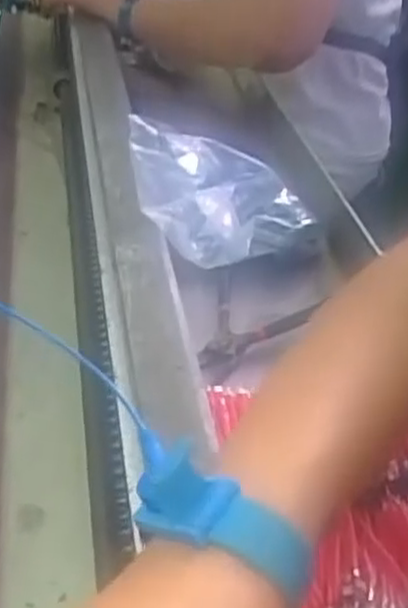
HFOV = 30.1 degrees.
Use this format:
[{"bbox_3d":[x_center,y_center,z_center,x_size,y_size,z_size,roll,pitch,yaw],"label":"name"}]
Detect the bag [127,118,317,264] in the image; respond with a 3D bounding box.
[{"bbox_3d":[0.019,-0.100,0.627,0.163,0.081,0.111,-21,43,-29],"label":"bag"}]

